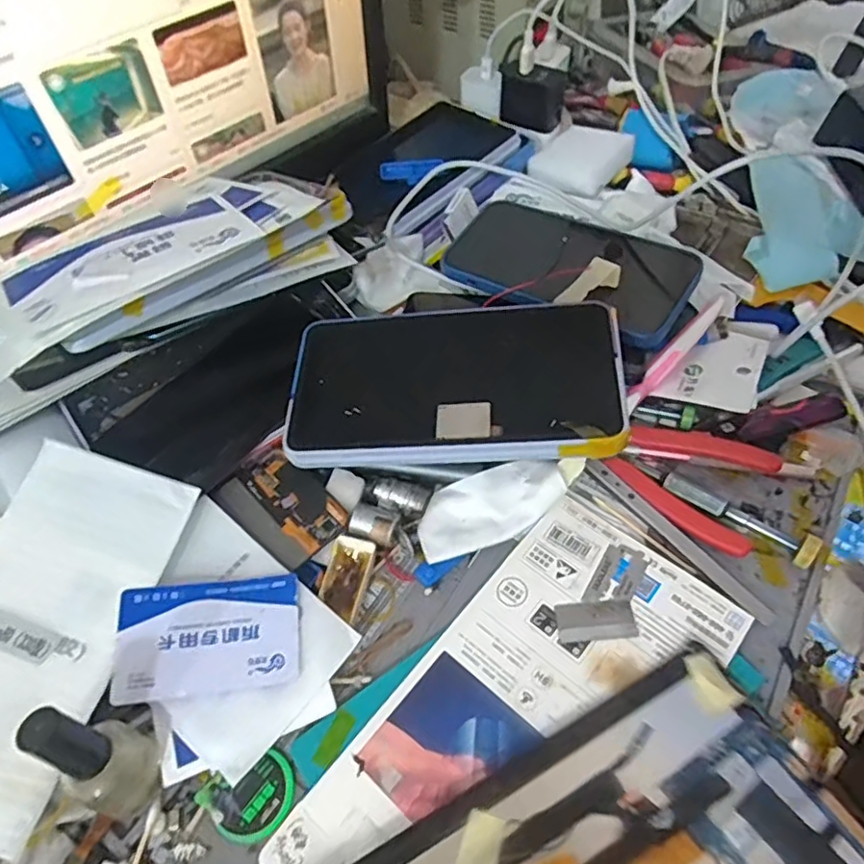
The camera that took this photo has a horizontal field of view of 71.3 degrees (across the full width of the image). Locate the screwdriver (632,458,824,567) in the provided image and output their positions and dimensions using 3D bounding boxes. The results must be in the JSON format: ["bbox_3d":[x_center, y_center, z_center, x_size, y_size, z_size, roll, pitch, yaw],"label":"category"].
[{"bbox_3d":[0.162,0.043,0.337,0.100,0.015,0.013,31,62,25],"label":"screwdriver"}]

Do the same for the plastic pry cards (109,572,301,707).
[{"bbox_3d":[-0.109,0.099,0.295,0.085,0.004,0.054,-5,61,-9],"label":"plastic pry cards"}]

